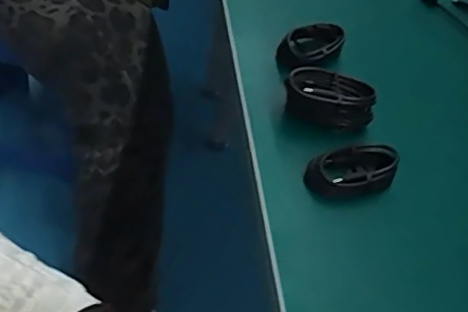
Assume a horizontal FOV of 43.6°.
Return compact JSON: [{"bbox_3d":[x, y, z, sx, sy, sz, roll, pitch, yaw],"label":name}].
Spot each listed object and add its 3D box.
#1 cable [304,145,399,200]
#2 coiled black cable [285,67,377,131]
[{"bbox_3d":[0.094,0.015,0.466,0.073,0.027,0.038,-5,50,-15],"label":"cable"},{"bbox_3d":[0.081,-0.044,0.504,0.078,0.044,0.042,15,48,2],"label":"coiled black cable"}]

